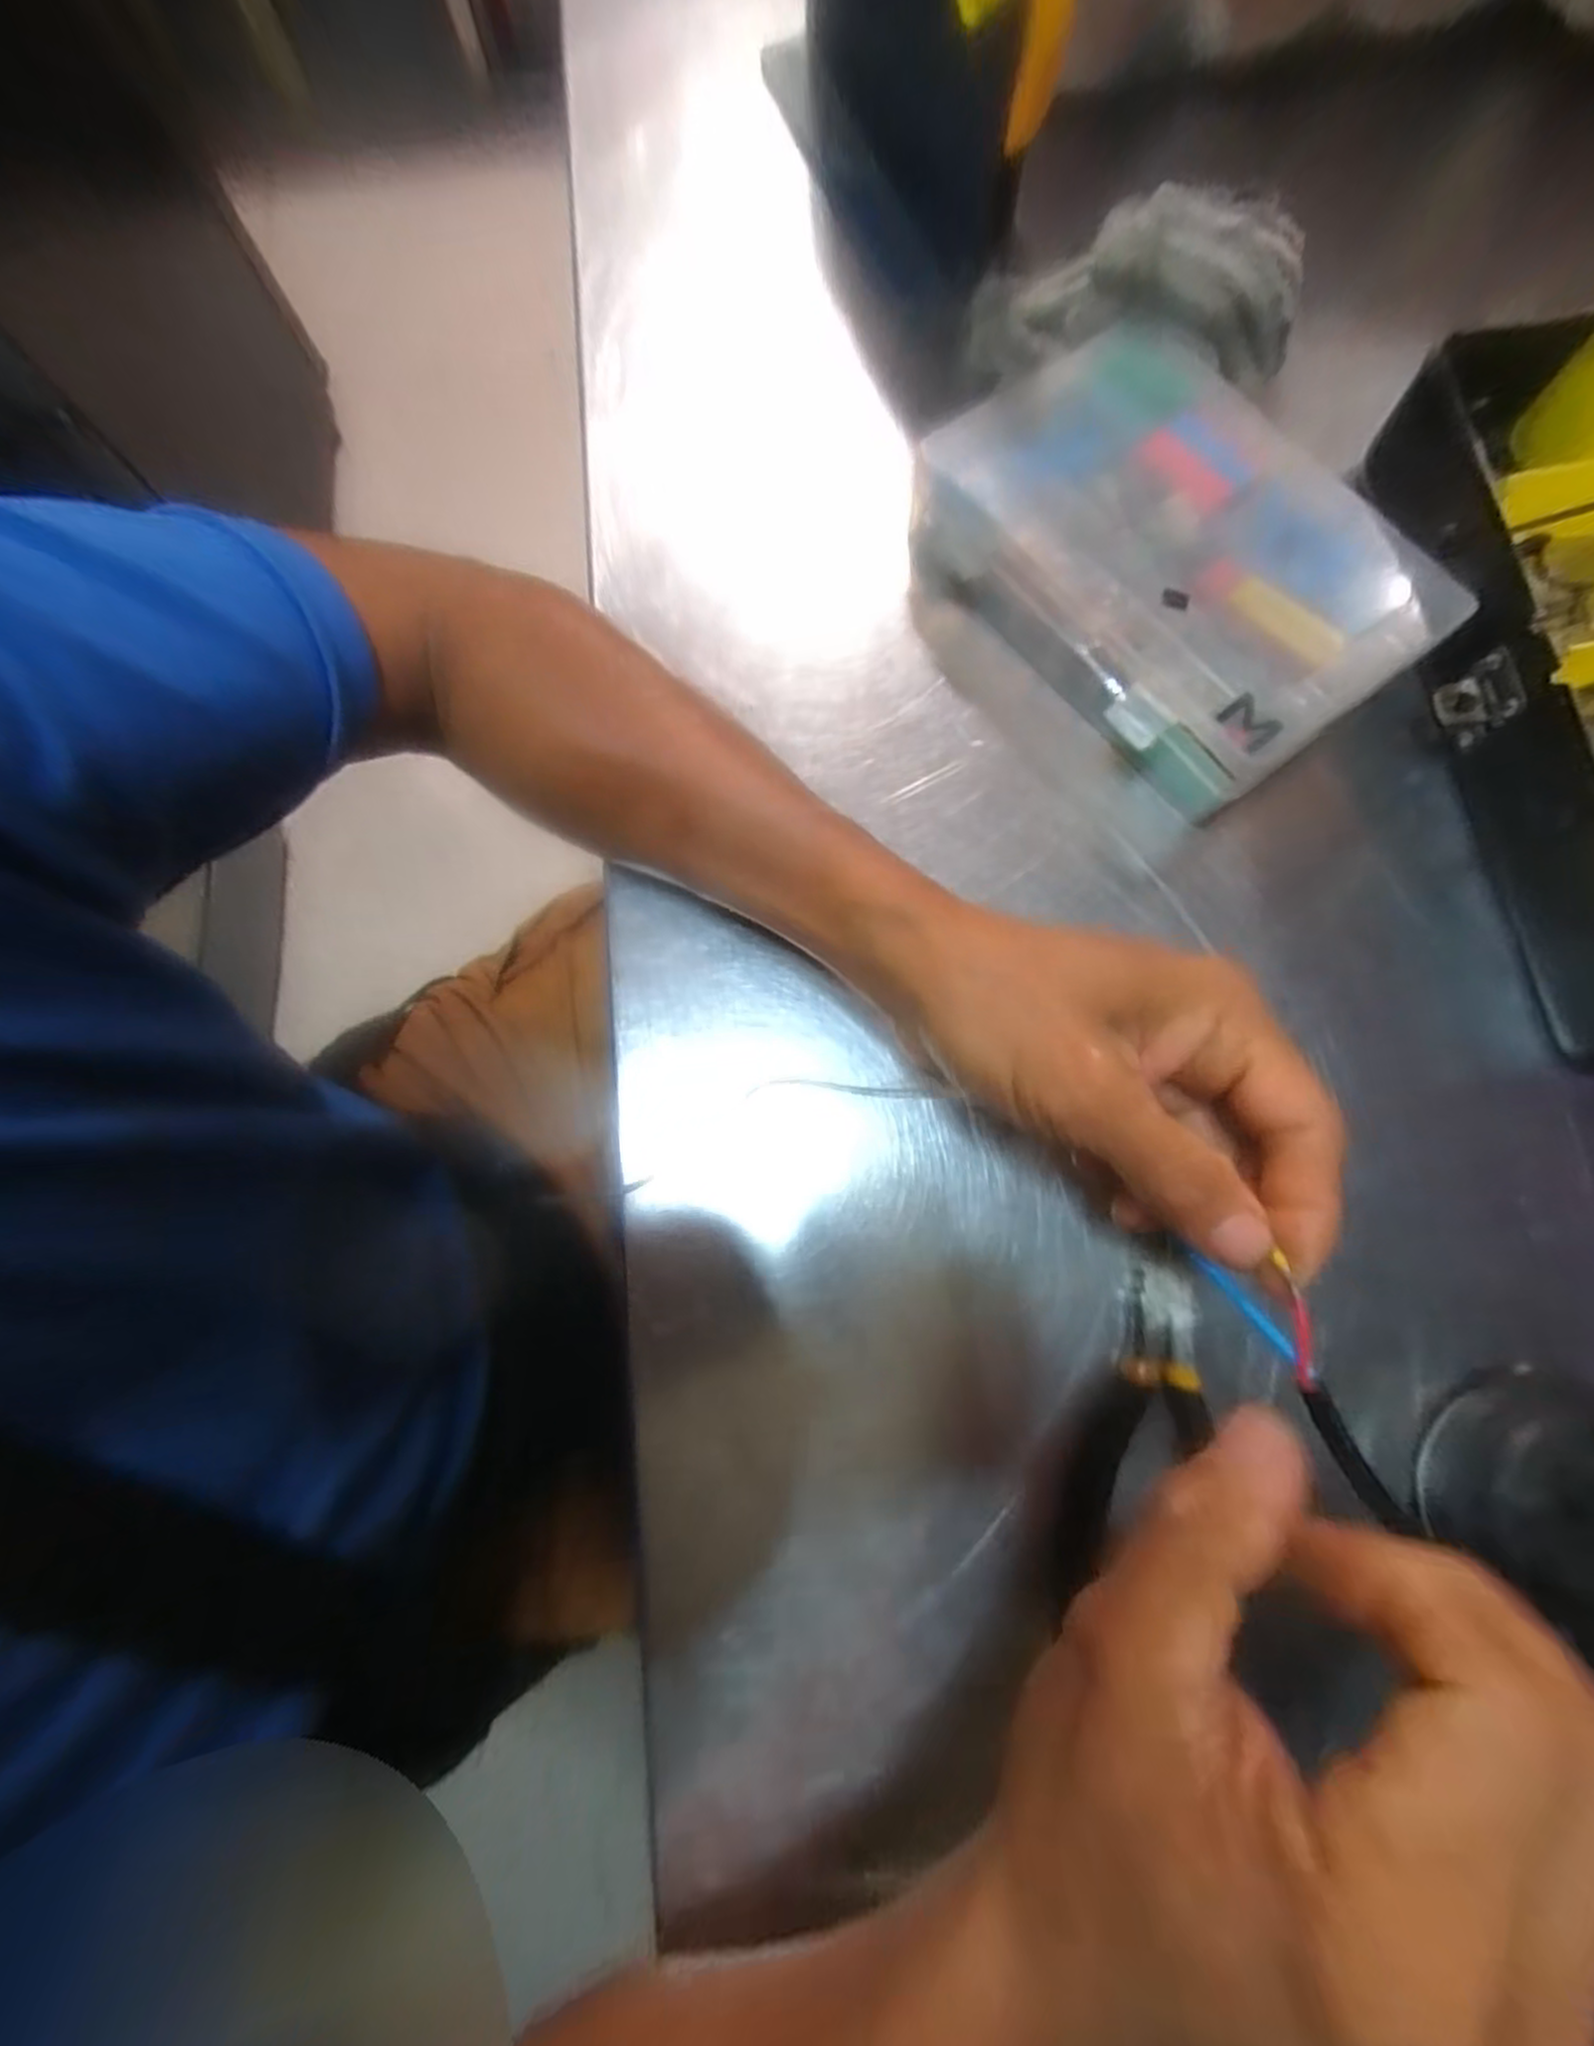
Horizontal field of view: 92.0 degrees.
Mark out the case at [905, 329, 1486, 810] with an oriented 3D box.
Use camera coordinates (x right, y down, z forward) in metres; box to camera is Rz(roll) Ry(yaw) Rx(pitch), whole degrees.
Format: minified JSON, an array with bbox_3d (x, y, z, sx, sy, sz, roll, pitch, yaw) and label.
[{"bbox_3d":[0.155,-0.191,0.326,0.142,0.050,0.190,-36,78,-7],"label":"case"}]

